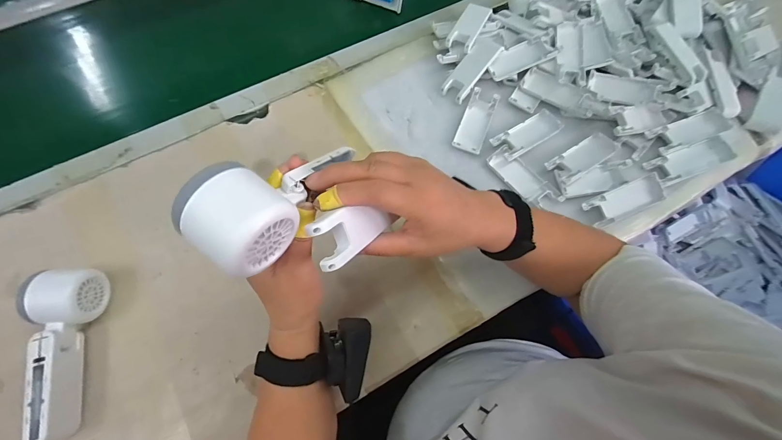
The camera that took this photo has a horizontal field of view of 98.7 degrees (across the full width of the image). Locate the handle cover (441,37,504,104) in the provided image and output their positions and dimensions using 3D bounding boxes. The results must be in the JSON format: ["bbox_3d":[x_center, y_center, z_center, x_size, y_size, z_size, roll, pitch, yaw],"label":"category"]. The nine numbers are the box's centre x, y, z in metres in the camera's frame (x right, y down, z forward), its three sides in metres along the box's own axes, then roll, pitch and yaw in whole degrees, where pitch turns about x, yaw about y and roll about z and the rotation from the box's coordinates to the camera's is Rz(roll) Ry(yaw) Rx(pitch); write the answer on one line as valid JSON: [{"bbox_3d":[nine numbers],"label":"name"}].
[{"bbox_3d":[0.121,-0.224,0.492,0.042,0.018,0.111,37,88,13],"label":"handle cover"}]

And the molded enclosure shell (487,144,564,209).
[{"bbox_3d":[0.177,-0.056,0.451,0.040,0.012,0.103,-35,73,-13],"label":"molded enclosure shell"}]

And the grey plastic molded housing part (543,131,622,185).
[{"bbox_3d":[0.257,-0.084,0.450,0.101,0.016,0.038,-31,72,-11],"label":"grey plastic molded housing part"}]

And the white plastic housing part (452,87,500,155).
[{"bbox_3d":[0.121,-0.141,0.478,0.039,0.010,0.103,21,71,7],"label":"white plastic housing part"}]

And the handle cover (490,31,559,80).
[{"bbox_3d":[0.193,-0.239,0.491,0.102,0.017,0.040,-24,71,5],"label":"handle cover"}]

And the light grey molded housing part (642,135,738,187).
[{"bbox_3d":[0.411,-0.081,0.460,0.106,0.019,0.042,-20,70,6],"label":"light grey molded housing part"}]

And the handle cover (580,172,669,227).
[{"bbox_3d":[0.300,-0.026,0.429,0.105,0.021,0.037,-22,71,-8],"label":"handle cover"}]

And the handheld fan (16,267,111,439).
[{"bbox_3d":[-0.349,0.135,0.349,0.049,0.054,0.167,-5,69,-2],"label":"handheld fan"}]

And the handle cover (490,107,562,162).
[{"bbox_3d":[0.190,-0.120,0.467,0.104,0.011,0.041,-33,73,-12],"label":"handle cover"}]

